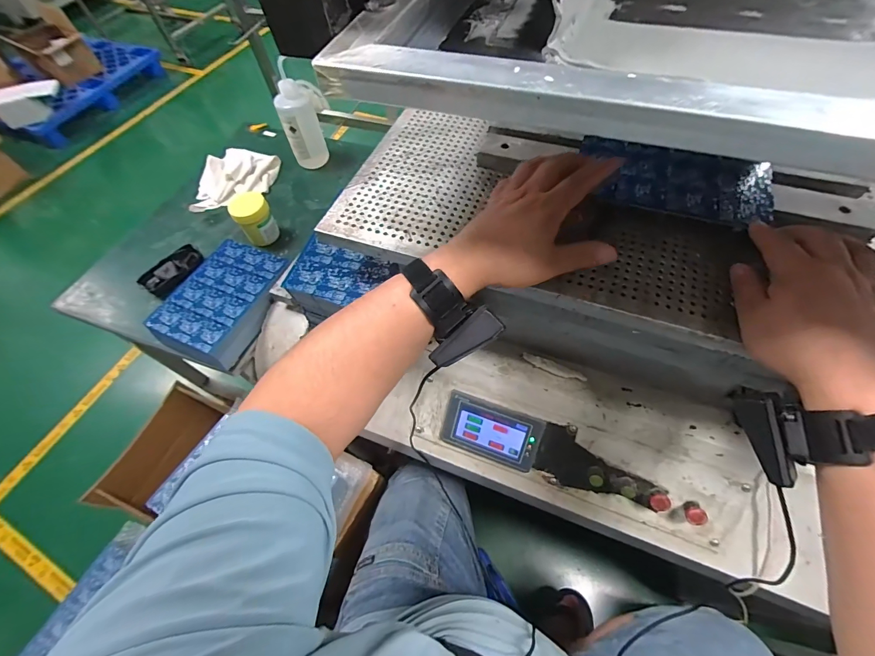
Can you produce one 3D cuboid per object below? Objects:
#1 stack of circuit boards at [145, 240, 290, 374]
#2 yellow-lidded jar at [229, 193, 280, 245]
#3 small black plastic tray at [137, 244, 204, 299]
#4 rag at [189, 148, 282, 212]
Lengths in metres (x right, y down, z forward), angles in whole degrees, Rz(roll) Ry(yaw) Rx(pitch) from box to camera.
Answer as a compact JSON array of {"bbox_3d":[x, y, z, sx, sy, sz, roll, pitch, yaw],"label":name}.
[{"bbox_3d":[-0.349,-0.042,0.620,0.140,0.057,0.200,18,60,13],"label":"stack of circuit boards"},{"bbox_3d":[-0.334,-0.196,0.694,0.063,0.090,0.055,-29,61,-16],"label":"yellow-lidded jar"},{"bbox_3d":[-0.476,-0.103,0.680,0.042,0.036,0.108,28,62,17],"label":"small black plastic tray"},{"bbox_3d":[-0.437,-0.324,0.815,0.147,0.034,0.186,4,58,4],"label":"rag"}]

